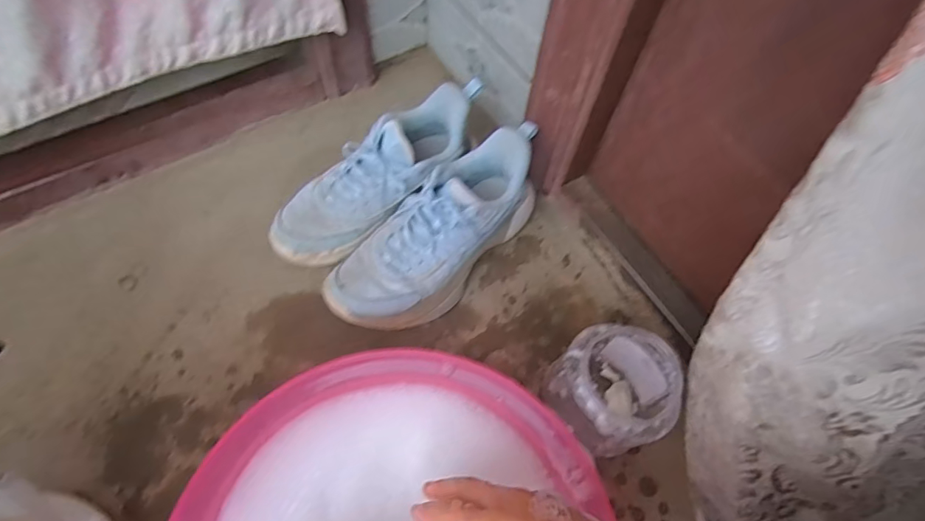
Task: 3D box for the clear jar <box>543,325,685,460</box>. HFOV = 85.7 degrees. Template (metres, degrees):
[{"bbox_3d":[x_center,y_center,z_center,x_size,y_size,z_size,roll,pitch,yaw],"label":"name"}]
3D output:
[{"bbox_3d":[0.140,0.125,0.479,0.090,0.138,0.106,-14,65,-10],"label":"clear jar"}]

